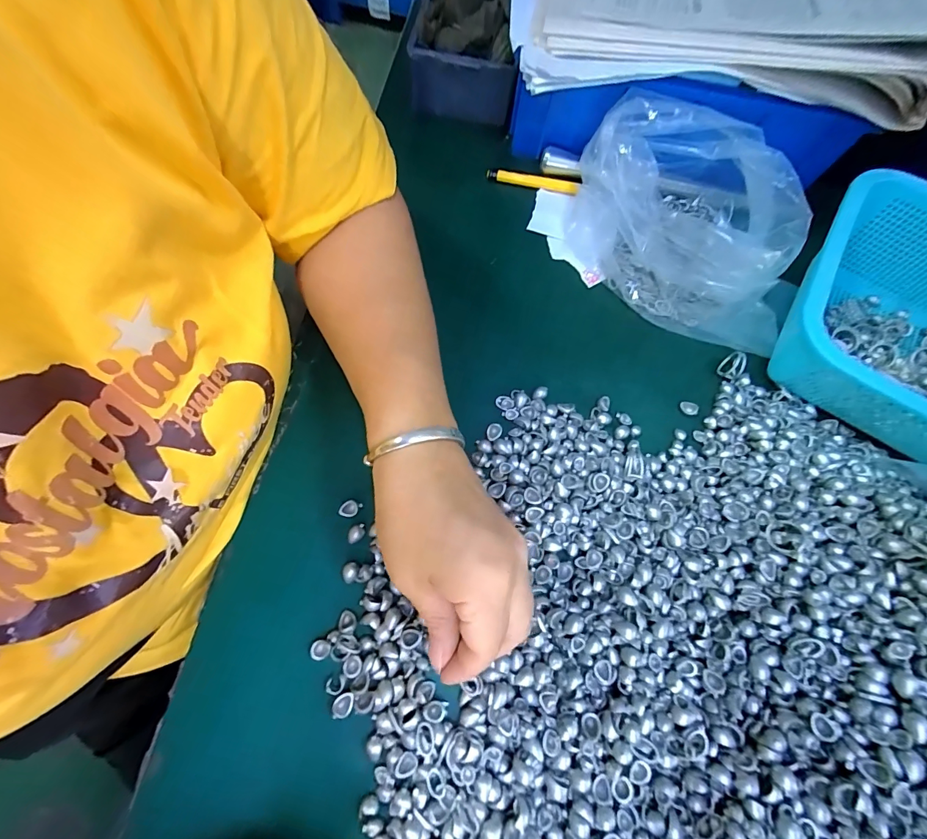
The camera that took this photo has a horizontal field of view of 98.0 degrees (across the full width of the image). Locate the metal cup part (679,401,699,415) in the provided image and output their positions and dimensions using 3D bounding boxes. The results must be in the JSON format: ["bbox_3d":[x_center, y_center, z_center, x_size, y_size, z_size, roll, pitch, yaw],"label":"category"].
[{"bbox_3d":[0.169,-0.008,0.302,0.012,0.005,0.009,14,70,3],"label":"metal cup part"}]

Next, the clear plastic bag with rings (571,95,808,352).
[{"bbox_3d":[0.184,-0.156,0.316,0.197,0.076,0.142,21,70,3],"label":"clear plastic bag with rings"}]

